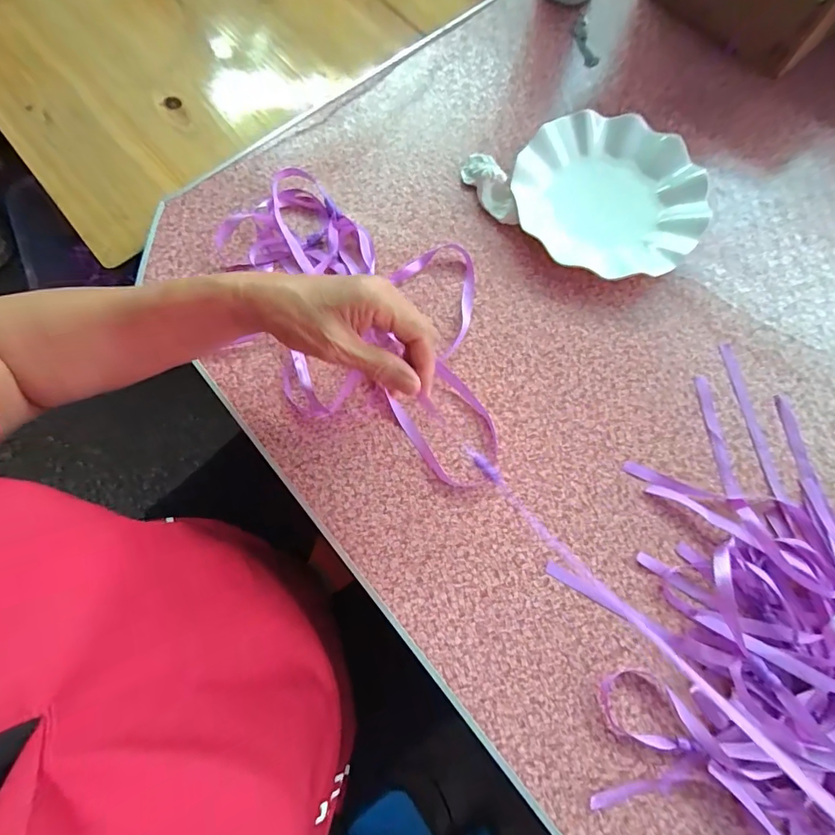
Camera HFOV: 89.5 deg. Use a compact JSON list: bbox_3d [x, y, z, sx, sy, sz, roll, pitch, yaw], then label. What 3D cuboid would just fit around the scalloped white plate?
[{"bbox_3d":[0.189,-0.221,0.417,0.179,0.026,0.164,0,76,0],"label":"scalloped white plate"}]

